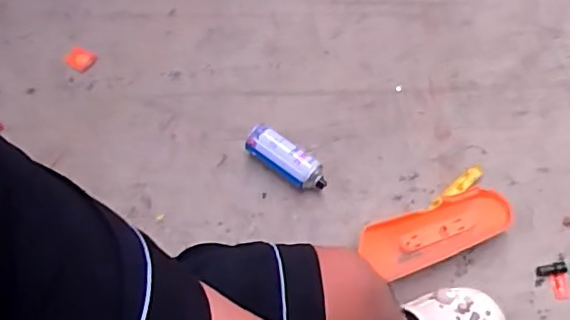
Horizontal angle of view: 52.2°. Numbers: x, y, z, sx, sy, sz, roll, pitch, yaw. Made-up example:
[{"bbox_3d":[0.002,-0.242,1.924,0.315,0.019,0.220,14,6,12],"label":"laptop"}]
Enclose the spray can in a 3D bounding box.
[{"bbox_3d":[0.003,0.003,1.179,0.181,0.065,0.062,35,67,18],"label":"spray can"}]

